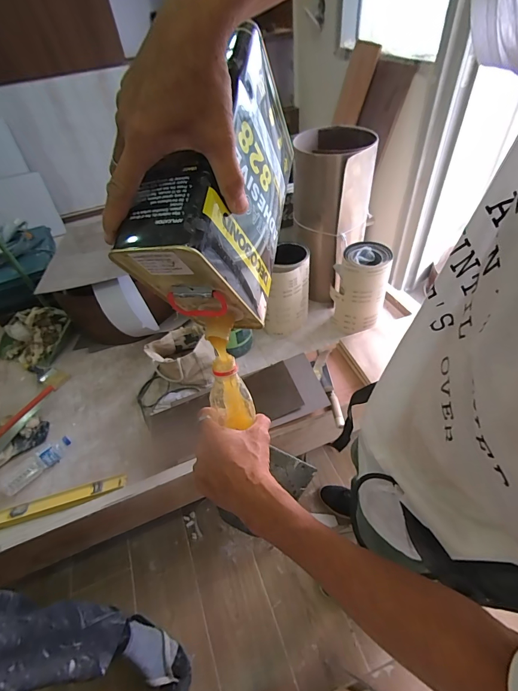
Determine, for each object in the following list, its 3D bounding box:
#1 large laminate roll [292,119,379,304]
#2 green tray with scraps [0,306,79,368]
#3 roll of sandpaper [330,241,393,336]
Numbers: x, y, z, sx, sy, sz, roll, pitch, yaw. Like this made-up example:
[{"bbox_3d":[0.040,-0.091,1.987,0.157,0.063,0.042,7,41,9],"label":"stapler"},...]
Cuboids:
[{"bbox_3d":[0.285,-0.493,1.342,0.253,0.566,0.287,4,48,10],"label":"large laminate roll"},{"bbox_3d":[-0.914,-0.033,1.396,0.210,0.143,0.283,32,58,31],"label":"green tray with scraps"},{"bbox_3d":[0.376,-0.211,1.275,0.179,0.301,0.180,-3,47,4],"label":"roll of sandpaper"}]

